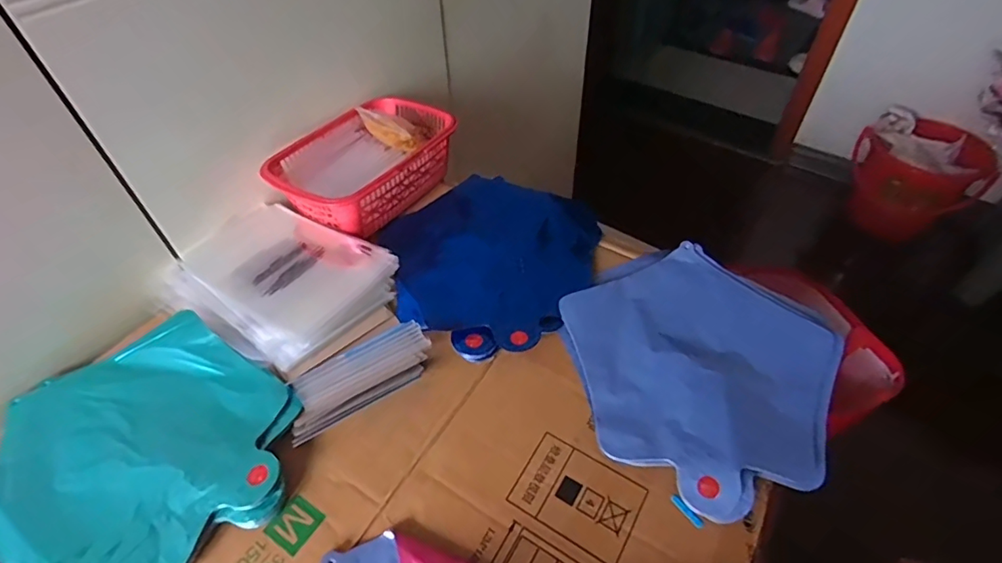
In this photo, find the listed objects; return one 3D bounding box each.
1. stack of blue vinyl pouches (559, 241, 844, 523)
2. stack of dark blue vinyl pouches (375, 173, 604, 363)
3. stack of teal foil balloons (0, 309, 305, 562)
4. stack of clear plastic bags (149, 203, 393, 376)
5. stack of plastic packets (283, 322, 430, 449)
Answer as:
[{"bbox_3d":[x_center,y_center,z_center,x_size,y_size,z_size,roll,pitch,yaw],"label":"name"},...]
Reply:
[{"bbox_3d":[0.173,0.066,0.462,0.228,0.015,0.235,32,56,28],"label":"stack of blue vinyl pouches"},{"bbox_3d":[-0.011,-0.035,0.570,0.223,0.028,0.253,26,54,24],"label":"stack of dark blue vinyl pouches"},{"bbox_3d":[-0.292,0.131,0.419,0.252,0.019,0.200,27,54,25],"label":"stack of teal foil balloons"},{"bbox_3d":[-0.238,-0.010,0.538,0.228,0.025,0.159,25,53,23],"label":"stack of clear plastic bags"},{"bbox_3d":[-0.121,0.083,0.452,0.130,0.020,0.064,-28,52,-22],"label":"stack of plastic packets"}]

